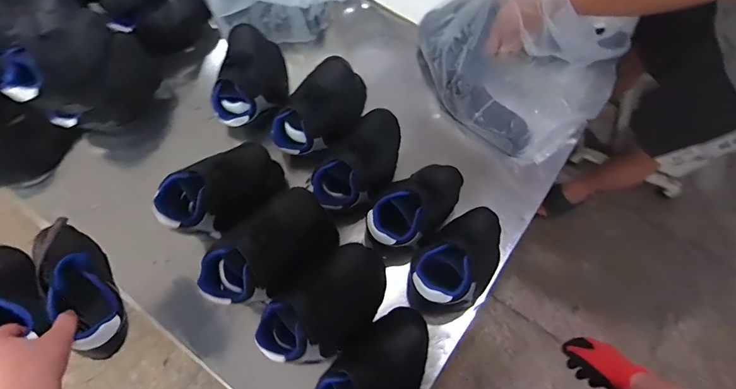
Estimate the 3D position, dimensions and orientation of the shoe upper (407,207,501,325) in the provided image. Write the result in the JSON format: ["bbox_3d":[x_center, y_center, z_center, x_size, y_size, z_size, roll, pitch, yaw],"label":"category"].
[{"bbox_3d":[0.154,0.110,0.659,0.200,0.143,0.124,-37,73,-15],"label":"shoe upper"}]

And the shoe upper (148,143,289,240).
[{"bbox_3d":[-0.230,-0.004,0.642,0.191,0.113,0.090,-38,73,-15],"label":"shoe upper"}]

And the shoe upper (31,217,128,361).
[{"bbox_3d":[-0.346,0.104,0.480,0.061,0.112,0.181,-39,73,-15],"label":"shoe upper"}]

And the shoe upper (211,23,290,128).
[{"bbox_3d":[-0.231,-0.238,0.798,0.116,0.120,0.218,15,68,5],"label":"shoe upper"}]

